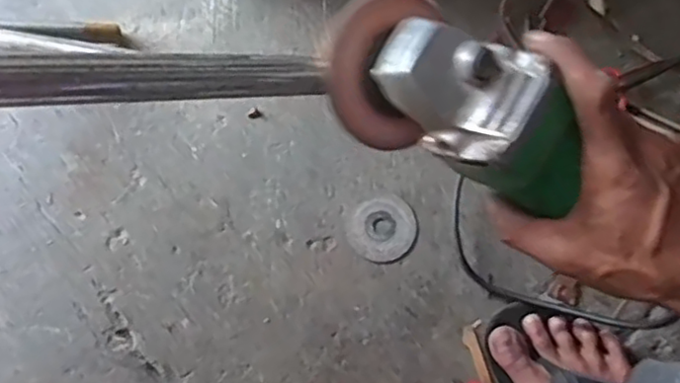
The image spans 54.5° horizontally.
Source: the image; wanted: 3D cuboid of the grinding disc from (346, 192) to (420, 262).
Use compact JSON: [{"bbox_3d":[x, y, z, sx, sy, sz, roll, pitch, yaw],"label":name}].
[{"bbox_3d":[0.044,0.038,0.673,0.068,0.004,0.065,0,79,-1],"label":"grinding disc"}]

